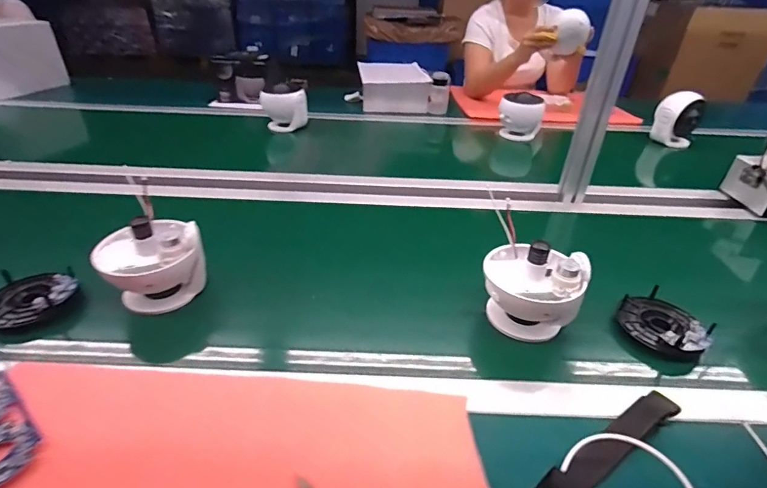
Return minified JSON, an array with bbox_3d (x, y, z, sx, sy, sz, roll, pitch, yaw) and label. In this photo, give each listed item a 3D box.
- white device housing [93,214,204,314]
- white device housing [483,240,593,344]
[{"bbox_3d":[-0.295,0.022,0.540,0.119,0.091,0.105,-16,38,-27],"label":"white device housing"},{"bbox_3d":[0.184,0.052,0.526,0.117,0.104,0.092,22,38,26],"label":"white device housing"}]

